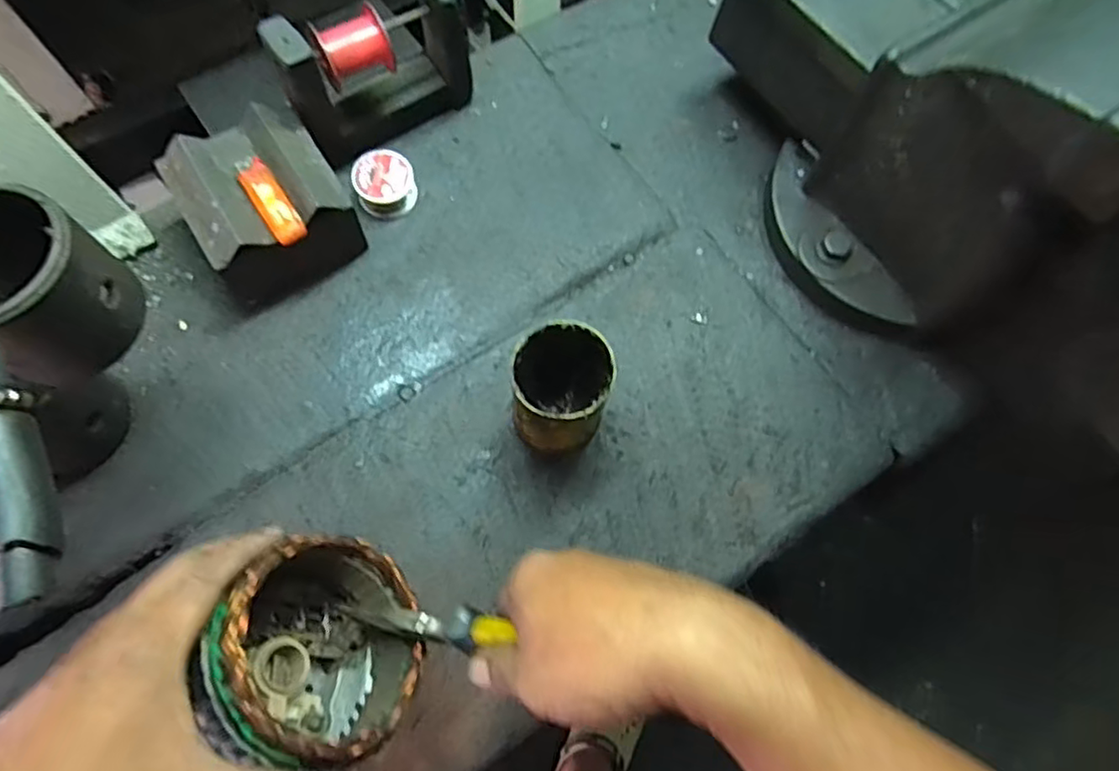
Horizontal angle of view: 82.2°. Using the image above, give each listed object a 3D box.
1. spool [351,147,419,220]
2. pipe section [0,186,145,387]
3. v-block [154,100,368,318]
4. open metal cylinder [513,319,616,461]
[{"bbox_3d":[-0.165,-0.191,0.605,0.053,0.033,0.055,1,70,-2],"label":"spool"},{"bbox_3d":[-0.301,-0.053,0.363,0.088,0.084,0.087,18,70,4],"label":"pipe section"},{"bbox_3d":[-0.250,-0.150,0.557,0.124,0.098,0.127,-27,73,-12],"label":"v-block"},{"bbox_3d":[0.000,0.005,0.504,0.075,0.116,0.087,10,70,1],"label":"open metal cylinder"}]

